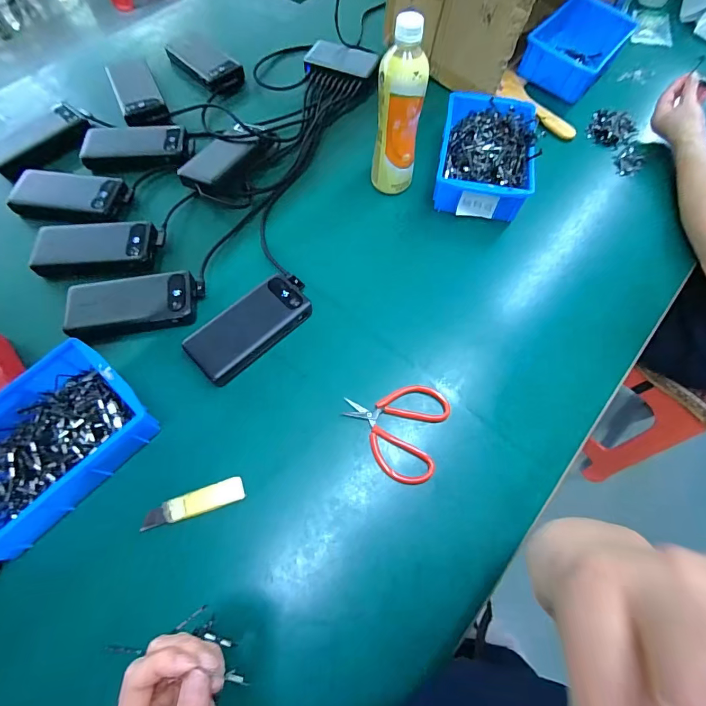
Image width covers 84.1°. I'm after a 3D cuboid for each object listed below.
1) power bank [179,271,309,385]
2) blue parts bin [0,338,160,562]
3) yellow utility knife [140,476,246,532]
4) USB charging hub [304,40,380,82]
[{"bbox_3d":[-0.130,-0.033,0.496,0.076,0.029,0.155,42,72,17],"label":"power bank"},{"bbox_3d":[-0.328,0.097,0.415,0.138,0.071,0.201,40,72,16],"label":"blue parts bin"},{"bbox_3d":[-0.169,0.162,0.420,0.105,0.020,0.024,-18,67,-8],"label":"yellow utility knife"},{"bbox_3d":[-0.020,-0.535,0.718,0.124,0.019,0.085,11,66,5],"label":"USB charging hub"}]

